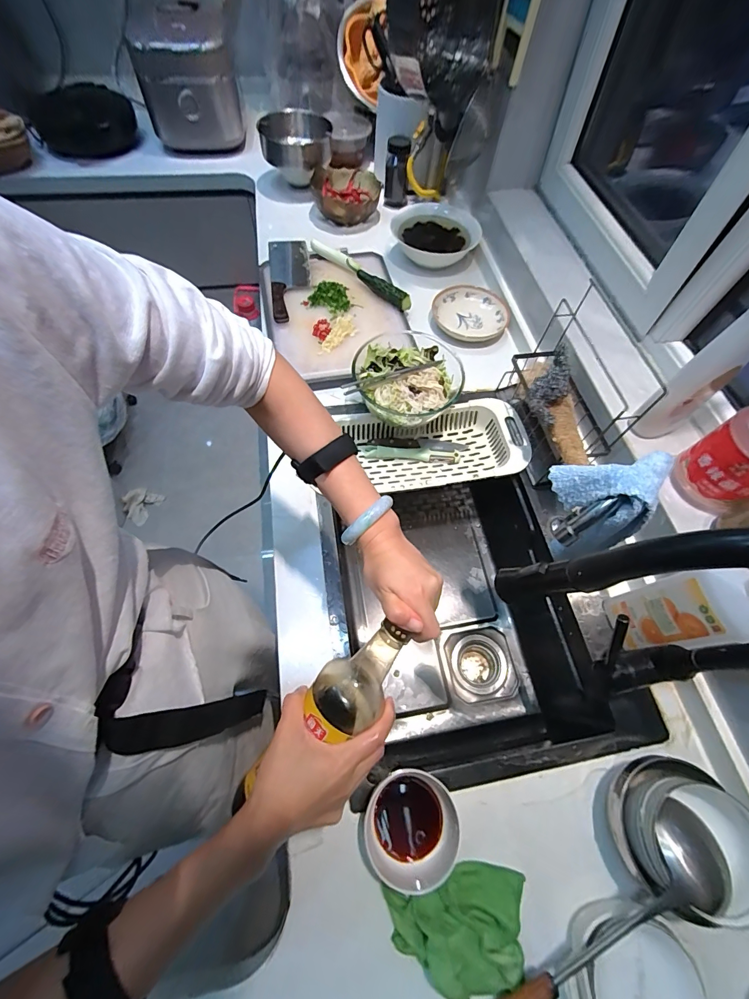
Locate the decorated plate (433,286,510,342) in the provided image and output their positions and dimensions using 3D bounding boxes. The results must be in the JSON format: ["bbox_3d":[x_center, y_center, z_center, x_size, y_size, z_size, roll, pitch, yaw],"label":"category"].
[{"bbox_3d":[0.229,-0.442,0.899,0.172,0.028,0.153,21,64,8],"label":"decorated plate"}]

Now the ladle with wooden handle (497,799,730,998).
[{"bbox_3d":[0.230,0.473,0.407,0.361,0.051,0.073,-36,69,-5],"label":"ladle with wooden handle"}]

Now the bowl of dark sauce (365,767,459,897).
[{"bbox_3d":[0.044,0.398,0.462,0.105,0.045,0.110,1,63,-2],"label":"bowl of dark sauce"}]

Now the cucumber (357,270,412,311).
[{"bbox_3d":[0.019,-0.497,0.886,0.144,0.031,0.030,36,67,15],"label":"cucumber"}]

